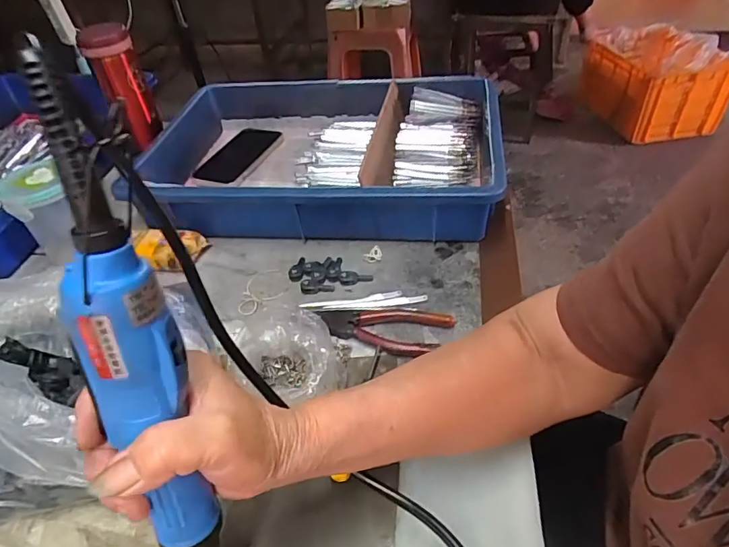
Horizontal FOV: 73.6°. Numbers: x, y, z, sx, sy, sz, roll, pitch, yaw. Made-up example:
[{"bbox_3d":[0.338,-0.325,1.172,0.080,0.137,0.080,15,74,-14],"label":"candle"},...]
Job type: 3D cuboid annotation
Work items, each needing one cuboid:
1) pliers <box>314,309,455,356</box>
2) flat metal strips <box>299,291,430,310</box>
[{"bbox_3d":[0.016,0.049,0.460,0.125,0.016,0.049,9,45,15],"label":"pliers"},{"bbox_3d":[-0.002,0.031,0.483,0.122,0.008,0.027,-3,40,1],"label":"flat metal strips"}]

